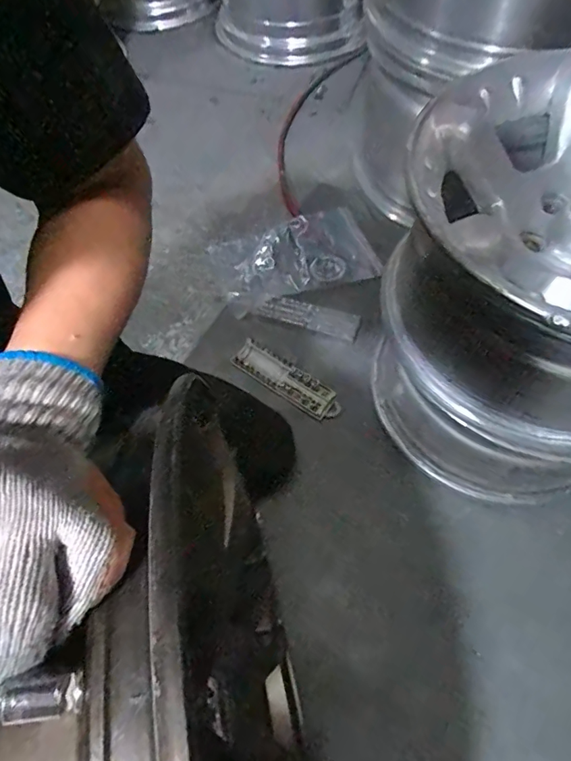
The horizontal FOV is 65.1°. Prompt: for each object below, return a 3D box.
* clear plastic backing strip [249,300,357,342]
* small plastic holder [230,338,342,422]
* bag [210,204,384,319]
[{"bbox_3d":[0.039,-0.118,0.811,0.188,0.010,0.051,19,65,14],"label":"clear plastic backing strip"},{"bbox_3d":[-0.001,-0.004,0.761,0.205,0.014,0.056,32,69,19],"label":"small plastic holder"},{"bbox_3d":[0.009,-0.248,0.900,0.309,0.022,0.200,-19,62,-6],"label":"bag"}]

